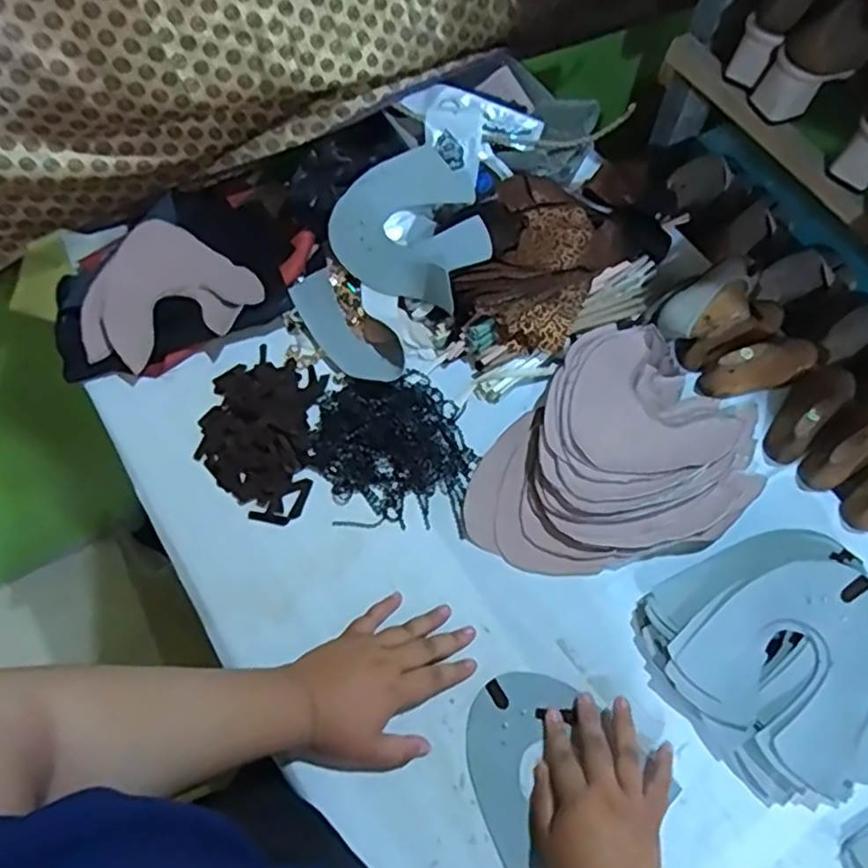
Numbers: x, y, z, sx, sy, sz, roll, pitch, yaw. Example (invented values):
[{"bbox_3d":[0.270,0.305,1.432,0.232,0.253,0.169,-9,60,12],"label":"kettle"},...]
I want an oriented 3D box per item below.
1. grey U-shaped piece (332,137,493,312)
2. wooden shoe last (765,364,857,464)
[{"bbox_3d":[-0.005,-0.231,0.763,0.156,0.067,0.176,34,69,14],"label":"grey U-shaped piece"},{"bbox_3d":[0.396,-0.031,0.707,0.129,0.049,0.051,-41,72,-18],"label":"wooden shoe last"}]

